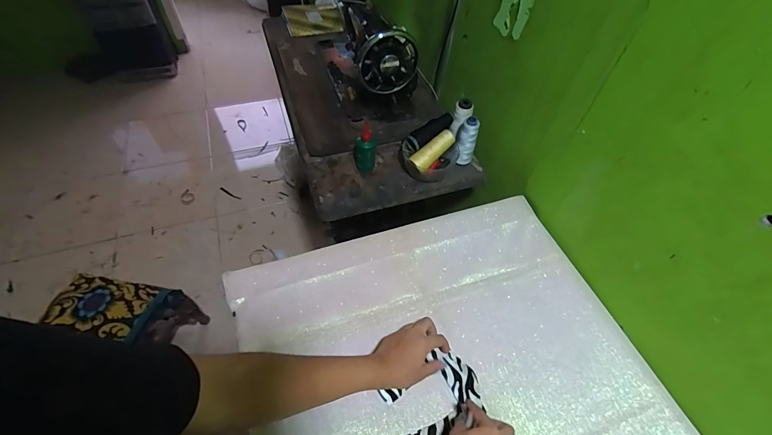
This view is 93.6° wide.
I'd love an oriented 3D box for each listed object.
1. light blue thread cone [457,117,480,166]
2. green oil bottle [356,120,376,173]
[{"bbox_3d":[0.177,-0.161,0.809,0.045,0.122,0.043,17,53,10],"label":"light blue thread cone"},{"bbox_3d":[-0.045,-0.148,0.793,0.044,0.113,0.044,2,52,-2],"label":"green oil bottle"}]

